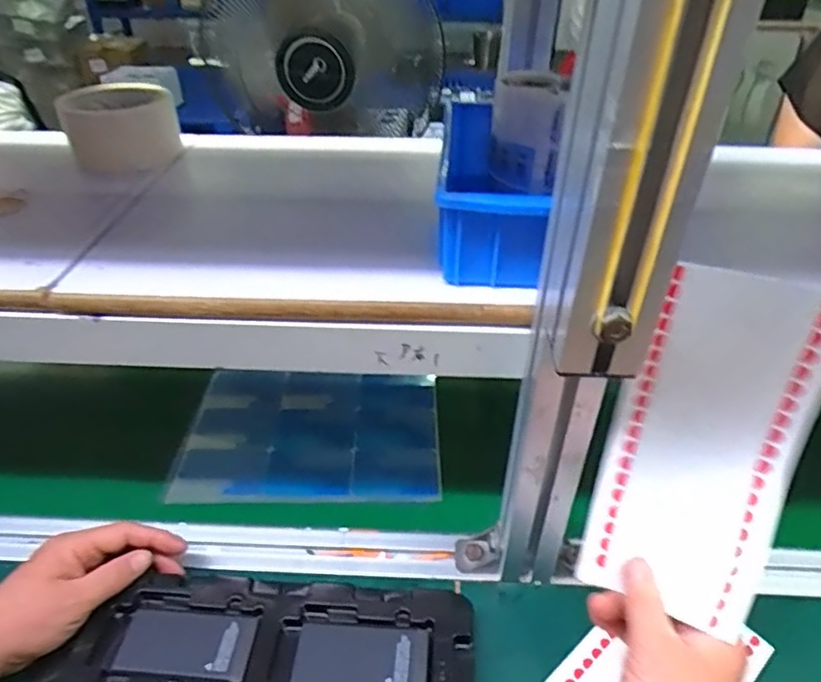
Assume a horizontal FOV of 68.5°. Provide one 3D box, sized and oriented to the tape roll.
[{"bbox_3d":[-0.263,-0.192,0.555,0.091,0.063,0.088,-23,43,-28],"label":"tape roll"}]

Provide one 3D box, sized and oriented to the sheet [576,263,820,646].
[{"bbox_3d":[0.165,0.062,0.339,0.093,0.197,0.040,17,19,21],"label":"sheet"}]

